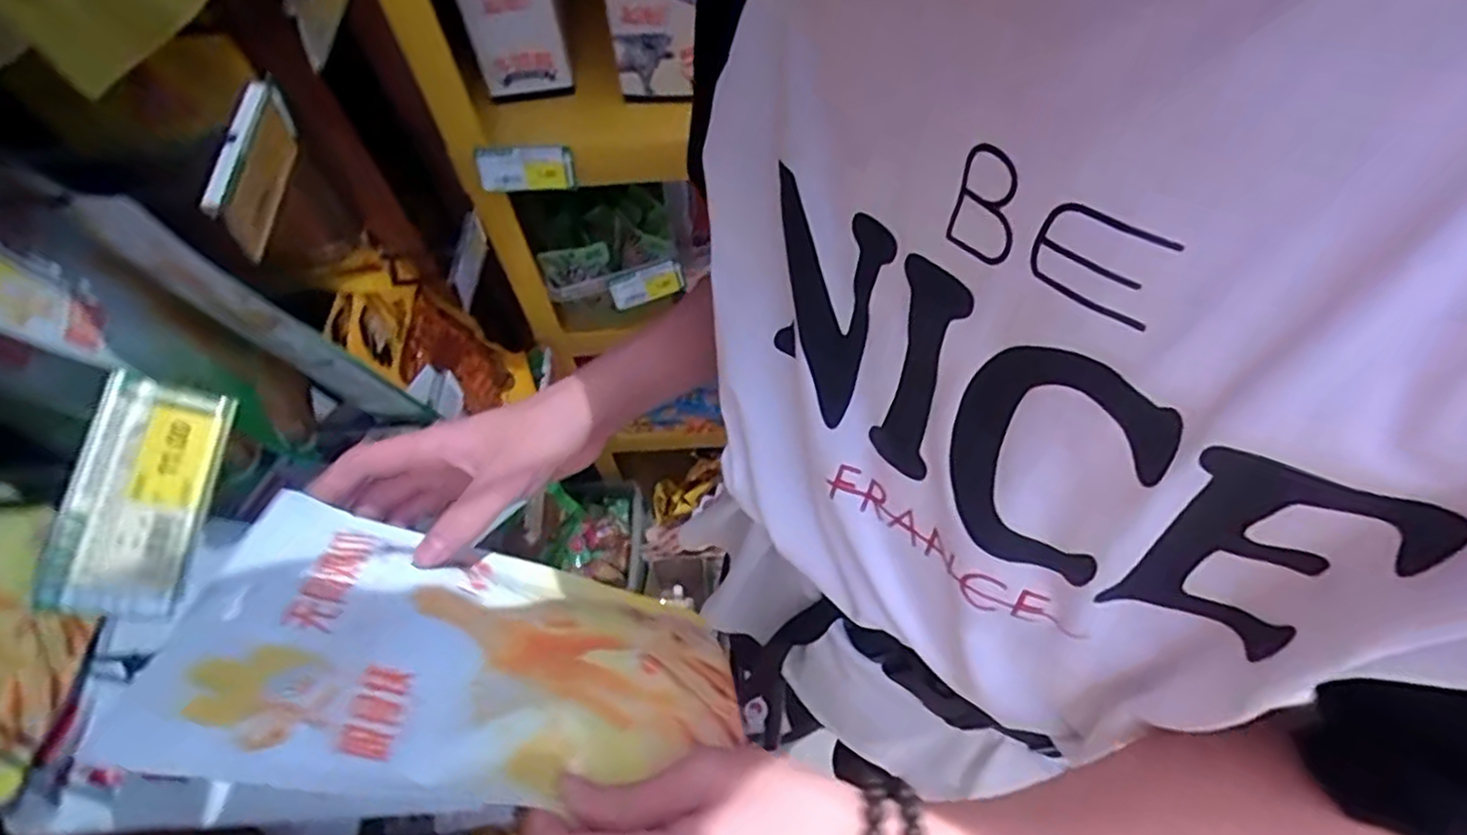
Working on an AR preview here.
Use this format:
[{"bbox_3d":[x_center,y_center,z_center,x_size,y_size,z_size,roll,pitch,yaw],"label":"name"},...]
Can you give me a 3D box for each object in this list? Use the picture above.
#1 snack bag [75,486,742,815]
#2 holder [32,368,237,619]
[{"bbox_3d":[-0.110,0.102,0.328,0.231,0.015,0.157,16,17,-23],"label":"snack bag"},{"bbox_3d":[-0.223,0.029,0.272,0.007,0.041,0.087,-18,60,41],"label":"holder"}]

